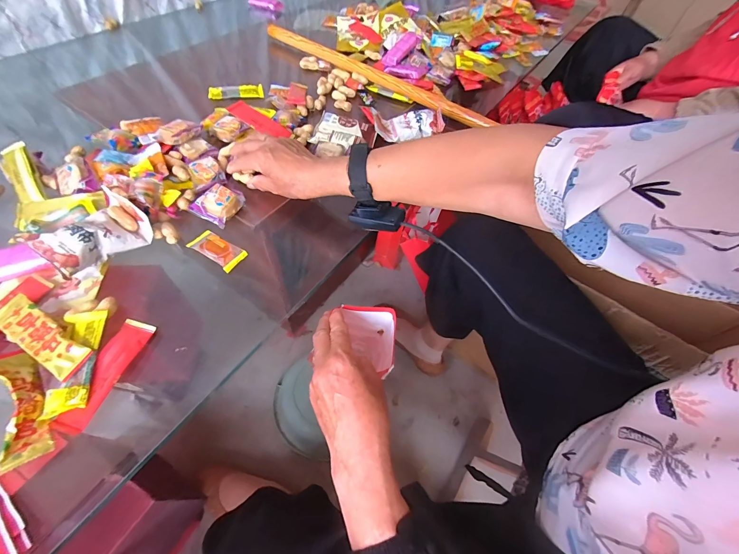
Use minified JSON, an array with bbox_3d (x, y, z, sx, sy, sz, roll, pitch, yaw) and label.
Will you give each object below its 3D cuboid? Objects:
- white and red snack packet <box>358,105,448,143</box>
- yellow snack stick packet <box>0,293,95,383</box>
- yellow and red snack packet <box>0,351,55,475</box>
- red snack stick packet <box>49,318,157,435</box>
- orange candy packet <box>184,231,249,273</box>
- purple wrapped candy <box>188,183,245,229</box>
[{"bbox_3d":[0.050,-0.262,0.533,0.144,0.028,0.072,8,55,16],"label":"white and red snack packet"},{"bbox_3d":[-0.315,0.057,0.303,0.103,0.013,0.033,30,59,14],"label":"yellow snack stick packet"},{"bbox_3d":[-0.308,0.112,0.274,0.031,0.026,0.100,-28,63,-21],"label":"yellow and red snack packet"},{"bbox_3d":[-0.256,0.092,0.307,0.032,0.007,0.108,13,56,4],"label":"red snack stick packet"},{"bbox_3d":[-0.189,-0.034,0.390,0.064,0.013,0.033,28,58,13],"label":"orange candy packet"},{"bbox_3d":[-0.201,-0.099,0.421,0.046,0.024,0.056,24,58,11],"label":"purple wrapped candy"}]

